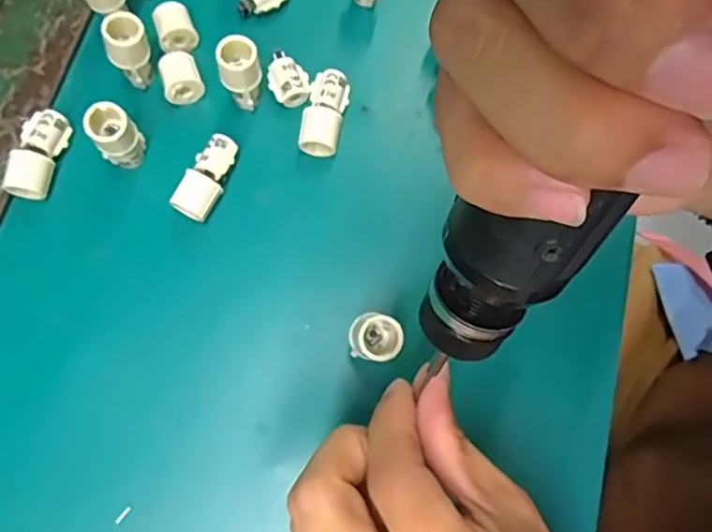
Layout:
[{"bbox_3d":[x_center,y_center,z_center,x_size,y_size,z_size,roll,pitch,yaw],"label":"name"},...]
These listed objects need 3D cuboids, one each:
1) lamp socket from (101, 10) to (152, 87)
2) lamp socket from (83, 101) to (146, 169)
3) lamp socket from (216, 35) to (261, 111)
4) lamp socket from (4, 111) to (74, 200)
[{"bbox_3d":[-0.112,-0.107,0.313,0.020,0.038,0.017,-32,76,-9],"label":"lamp socket"},{"bbox_3d":[-0.113,-0.060,0.300,0.020,0.037,0.018,-37,77,-10],"label":"lamp socket"},{"bbox_3d":[-0.056,-0.094,0.311,0.020,0.041,0.017,-16,74,-5],"label":"lamp socket"},{"bbox_3d":[-0.156,-0.055,0.308,0.017,0.014,0.046,8,74,2],"label":"lamp socket"}]

